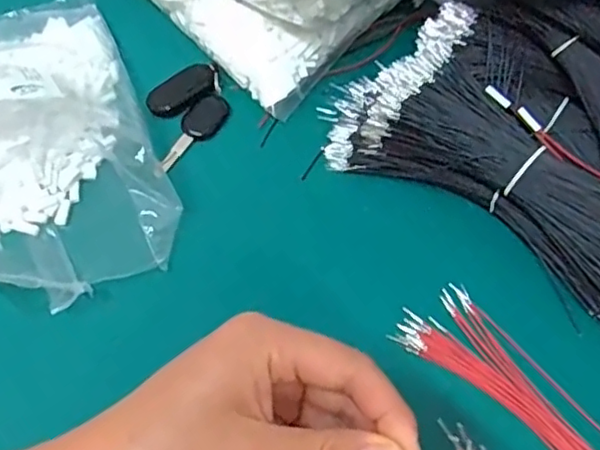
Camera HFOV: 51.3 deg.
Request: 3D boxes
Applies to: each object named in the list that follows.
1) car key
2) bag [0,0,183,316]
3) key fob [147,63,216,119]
[{"bbox_3d":[-0.084,-0.071,0.475,0.027,0.010,0.075,39,67,17],"label":"car key"},{"bbox_3d":[-0.185,-0.071,0.424,0.169,0.081,0.244,-29,67,-16],"label":"bag"},{"bbox_3d":[-0.091,-0.103,0.483,0.054,0.016,0.027,-27,66,-16],"label":"key fob"}]

